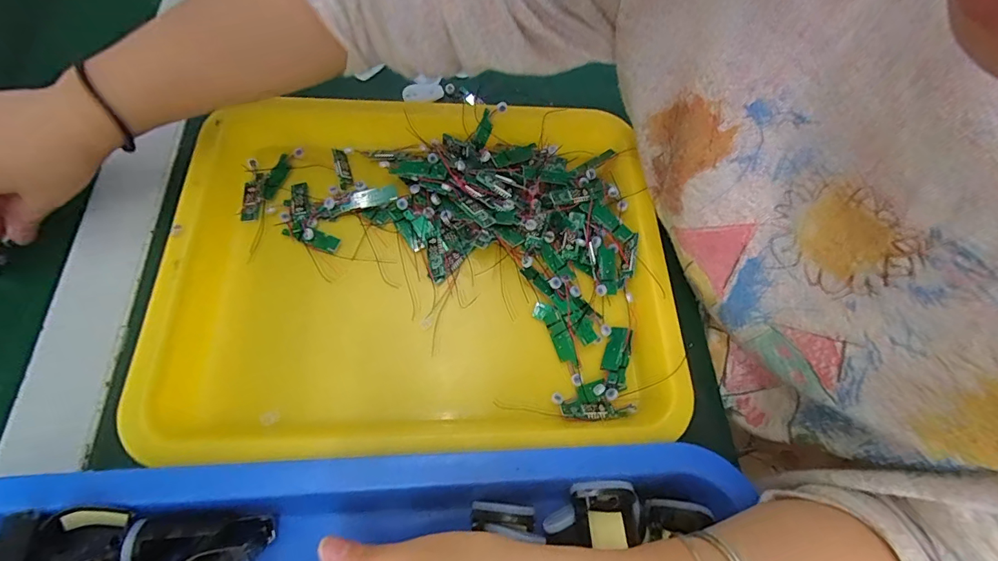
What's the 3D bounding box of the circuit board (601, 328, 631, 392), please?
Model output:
[{"bbox_3d":[0.080,0.052,0.299,0.016,0.009,0.044,13,65,1],"label":"circuit board"}]

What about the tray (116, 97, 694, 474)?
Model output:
[{"bbox_3d":[-0.059,-0.014,0.303,0.343,0.051,0.258,-1,65,-6],"label":"tray"}]

